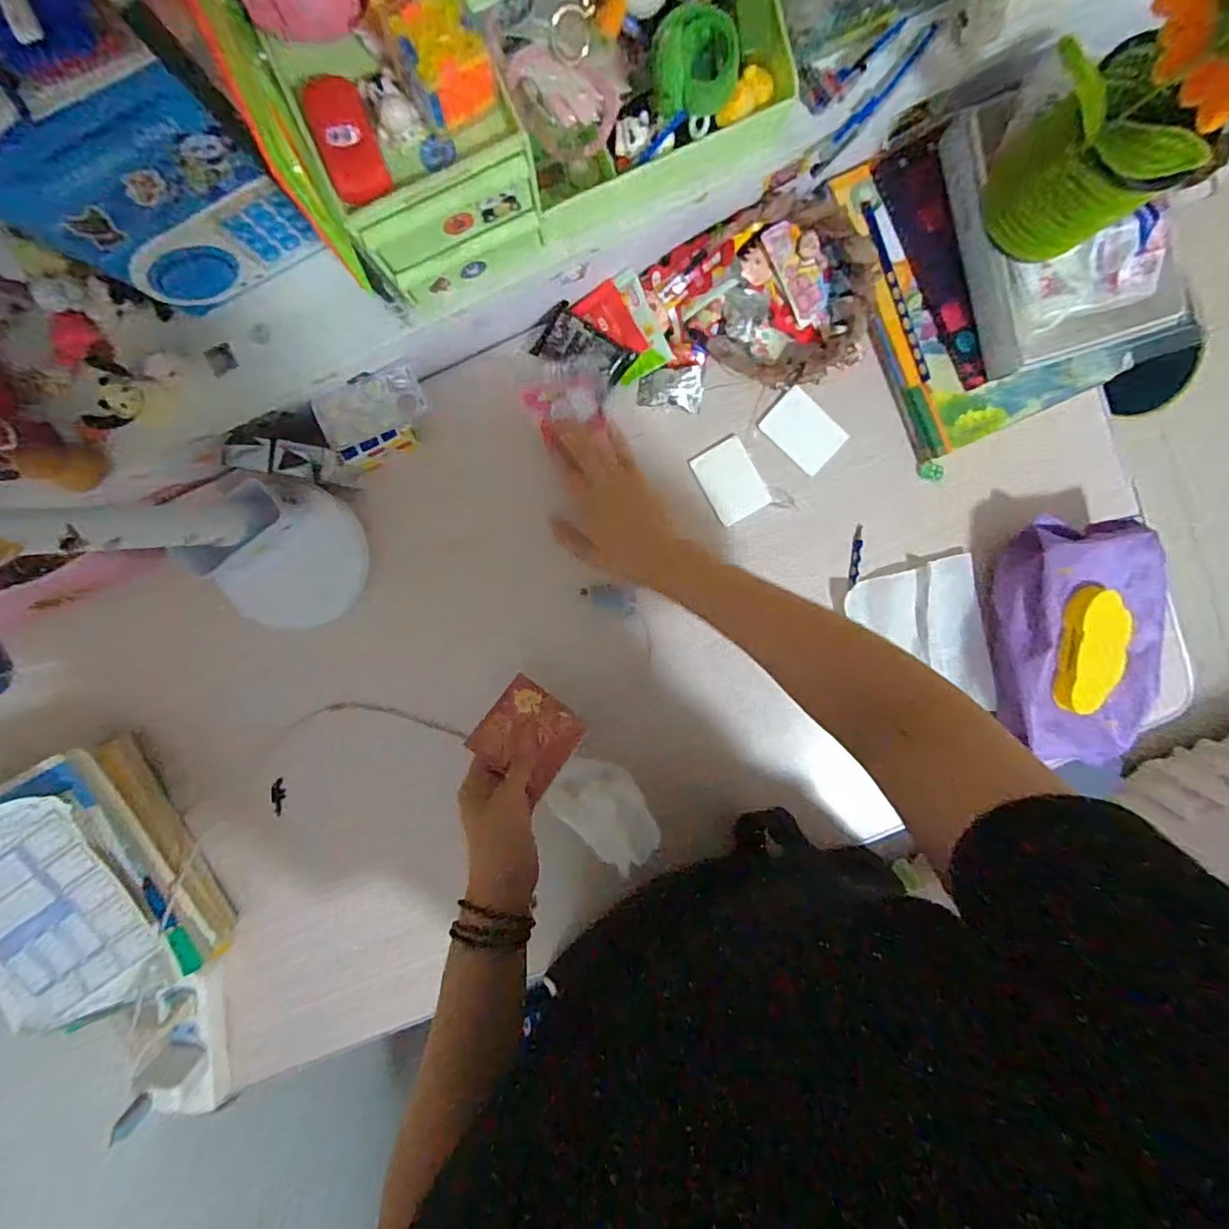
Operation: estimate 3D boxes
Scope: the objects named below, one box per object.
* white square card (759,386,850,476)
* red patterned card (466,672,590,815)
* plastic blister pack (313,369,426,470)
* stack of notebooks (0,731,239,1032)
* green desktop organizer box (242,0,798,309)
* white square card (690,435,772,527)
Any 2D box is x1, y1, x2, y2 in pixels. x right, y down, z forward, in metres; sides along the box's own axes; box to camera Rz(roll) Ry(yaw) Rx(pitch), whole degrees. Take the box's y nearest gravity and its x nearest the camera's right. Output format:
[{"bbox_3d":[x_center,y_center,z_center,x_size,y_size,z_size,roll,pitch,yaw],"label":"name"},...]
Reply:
[{"bbox_3d":[0.177,-0.171,0.536,0.072,0.004,0.047,40,104,-8],"label":"white square card"},{"bbox_3d":[-0.075,0.105,0.501,0.081,0.021,0.083,36,56,2],"label":"red patterned card"},{"bbox_3d":[-0.204,-0.167,0.497,0.090,0.043,0.074,-25,120,-7],"label":"plastic blister pack"},{"bbox_3d":[-0.501,0.258,0.543,0.169,0.083,0.236,-25,97,3],"label":"stack of notebooks"},{"bbox_3d":[-0.047,-0.340,0.319,0.285,0.151,0.173,-24,97,3],"label":"green desktop organizer box"},{"bbox_3d":[0.111,-0.126,0.546,0.050,0.004,0.072,-30,101,7],"label":"white square card"}]

